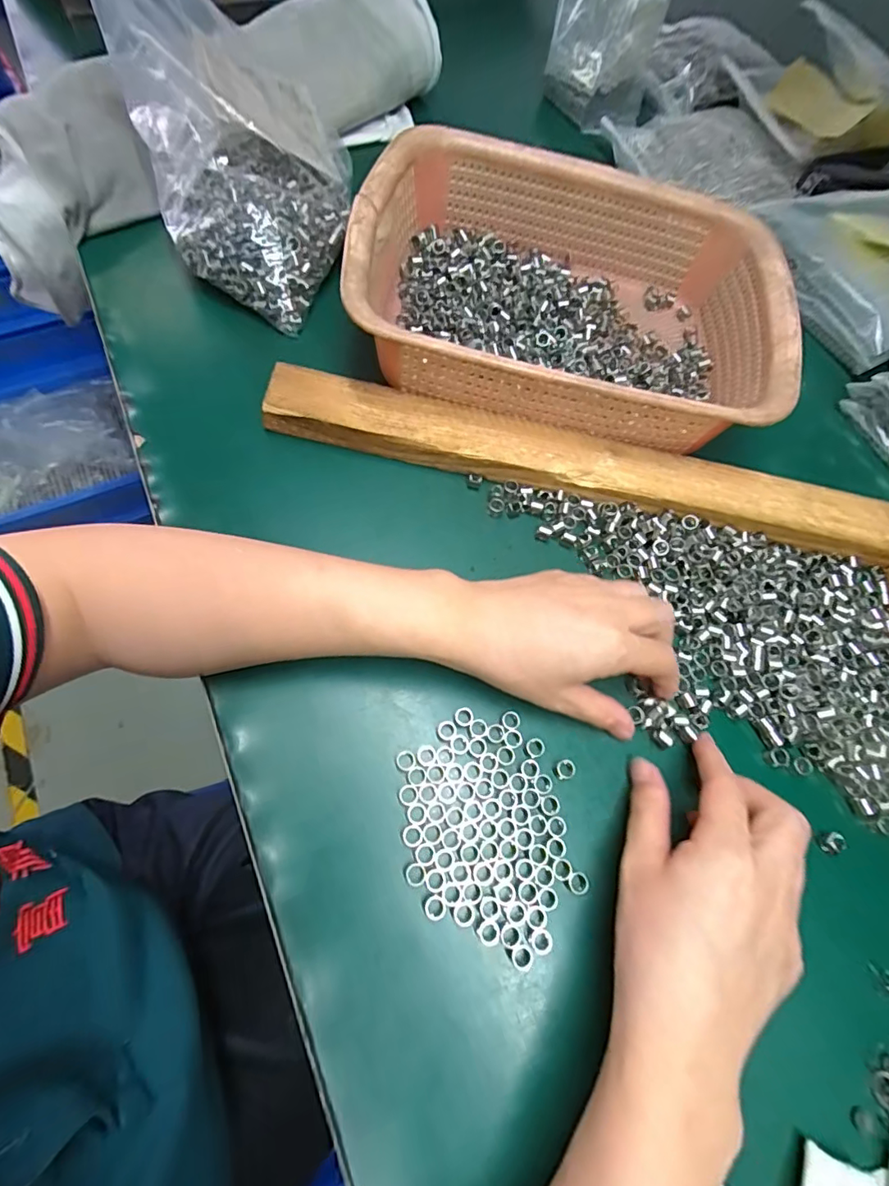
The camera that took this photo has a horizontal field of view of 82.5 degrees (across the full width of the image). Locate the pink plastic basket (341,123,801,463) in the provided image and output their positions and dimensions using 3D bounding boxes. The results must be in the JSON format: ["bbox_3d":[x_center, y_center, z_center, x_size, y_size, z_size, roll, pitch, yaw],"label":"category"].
[{"bbox_3d":[0.089,-0.211,0.358,0.283,0.076,0.205,10,68,-1],"label":"pink plastic basket"}]

